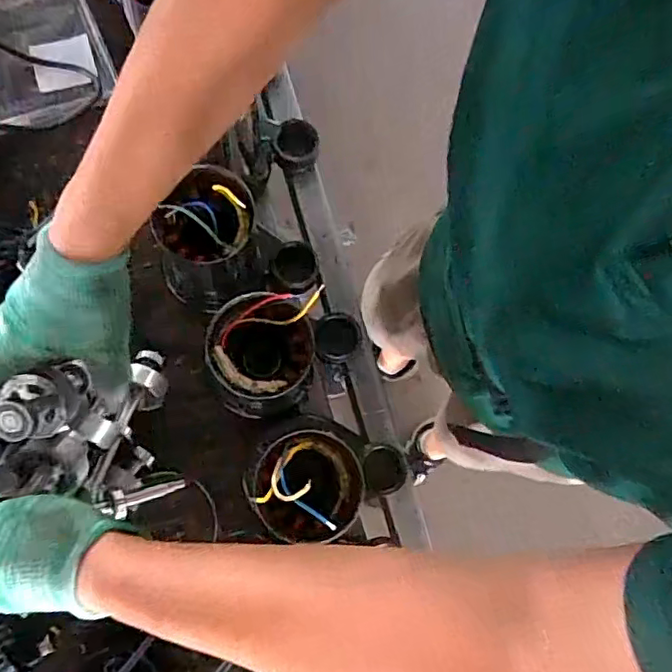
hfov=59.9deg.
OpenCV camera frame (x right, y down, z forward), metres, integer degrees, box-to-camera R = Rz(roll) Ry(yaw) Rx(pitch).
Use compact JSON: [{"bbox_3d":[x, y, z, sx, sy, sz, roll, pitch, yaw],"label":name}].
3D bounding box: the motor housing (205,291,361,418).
[{"bbox_3d":[-0.069,0.017,0.560,0.091,0.114,0.085,-22,80,-6],"label":"motor housing"}]

